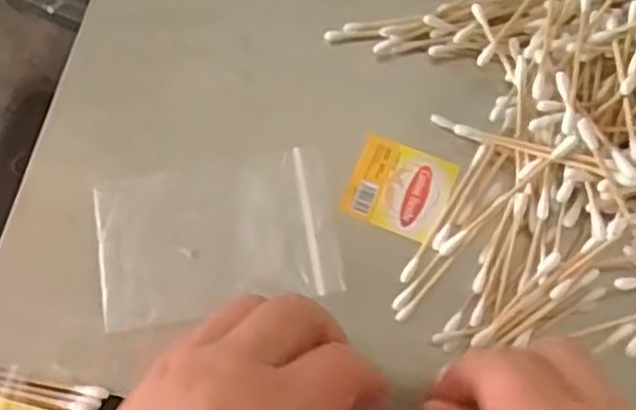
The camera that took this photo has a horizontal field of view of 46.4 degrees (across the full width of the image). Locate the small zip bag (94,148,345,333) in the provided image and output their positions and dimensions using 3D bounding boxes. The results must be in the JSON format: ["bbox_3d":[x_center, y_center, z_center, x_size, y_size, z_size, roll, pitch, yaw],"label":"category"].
[{"bbox_3d":[-0.044,0.015,0.325,0.102,0.005,0.065,-10,74,-1],"label":"small zip bag"}]

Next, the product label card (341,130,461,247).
[{"bbox_3d":[0.036,-0.008,0.329,0.043,0.004,0.039,22,76,8],"label":"product label card"}]

